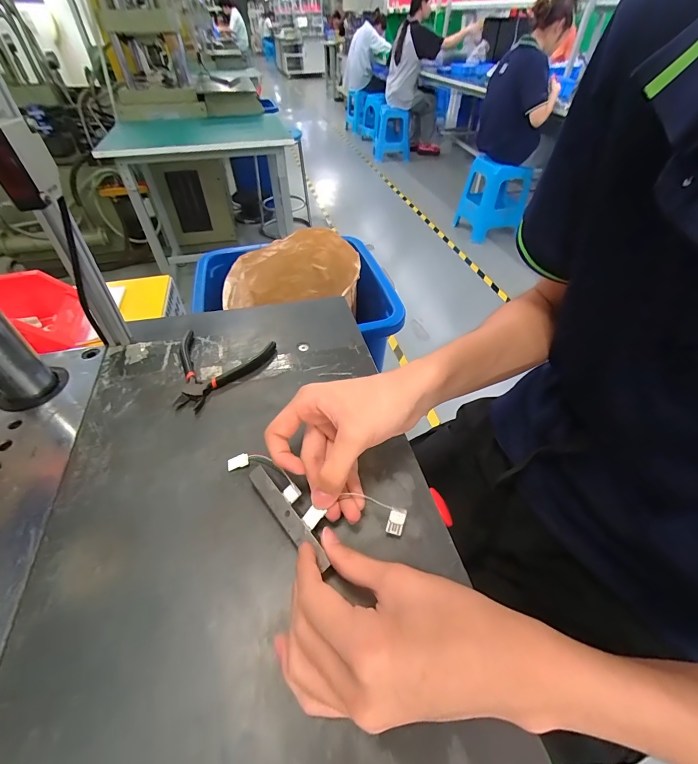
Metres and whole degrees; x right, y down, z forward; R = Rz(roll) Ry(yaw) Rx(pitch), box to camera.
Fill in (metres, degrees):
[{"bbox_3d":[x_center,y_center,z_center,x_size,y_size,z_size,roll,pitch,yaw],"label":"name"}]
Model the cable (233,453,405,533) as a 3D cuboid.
[{"bbox_3d":[-0.035,0.090,0.282,0.155,0.015,0.039,17,47,20],"label":"cable"}]

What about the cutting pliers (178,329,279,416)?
[{"bbox_3d":[-0.145,-0.013,0.379,0.106,0.008,0.106,8,46,5],"label":"cutting pliers"}]

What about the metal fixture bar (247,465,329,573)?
[{"bbox_3d":[-0.046,0.099,0.265,0.014,0.009,0.092,-32,55,-29],"label":"metal fixture bar"}]

